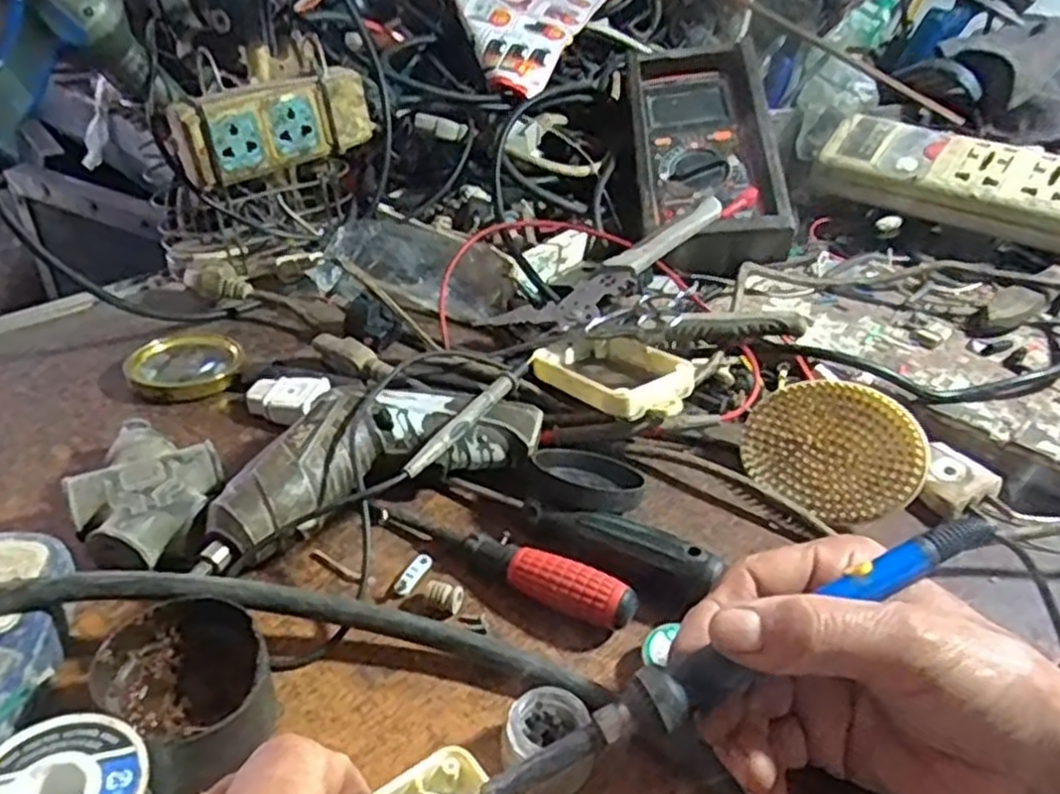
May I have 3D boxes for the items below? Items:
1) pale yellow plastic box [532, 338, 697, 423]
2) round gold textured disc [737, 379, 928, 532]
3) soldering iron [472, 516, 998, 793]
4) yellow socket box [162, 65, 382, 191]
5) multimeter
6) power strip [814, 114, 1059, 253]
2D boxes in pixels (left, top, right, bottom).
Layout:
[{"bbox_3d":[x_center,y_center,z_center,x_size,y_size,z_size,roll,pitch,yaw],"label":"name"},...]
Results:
[{"bbox_3d":[0.053,-0.015,0.481,0.063,0.025,0.096,-24,42,-30],"label":"pale yellow plastic box"},{"bbox_3d":[0.163,0.028,0.428,0.092,0.010,0.072,30,88,34],"label":"round gold textured disc"},{"bbox_3d":[0.072,0.090,0.271,0.215,0.019,0.019,-24,41,-11],"label":"soldering iron"},{"bbox_3d":[-0.177,-0.191,0.557,0.137,0.056,0.026,-24,42,-30],"label":"yellow socket box"},{"bbox_3d":[0.141,-0.210,0.656,0.112,0.049,0.249,-1,61,-3],"label":"multimeter"},{"bbox_3d":[0.400,-0.150,0.608,0.342,0.057,0.079,25,42,30],"label":"power strip"}]

